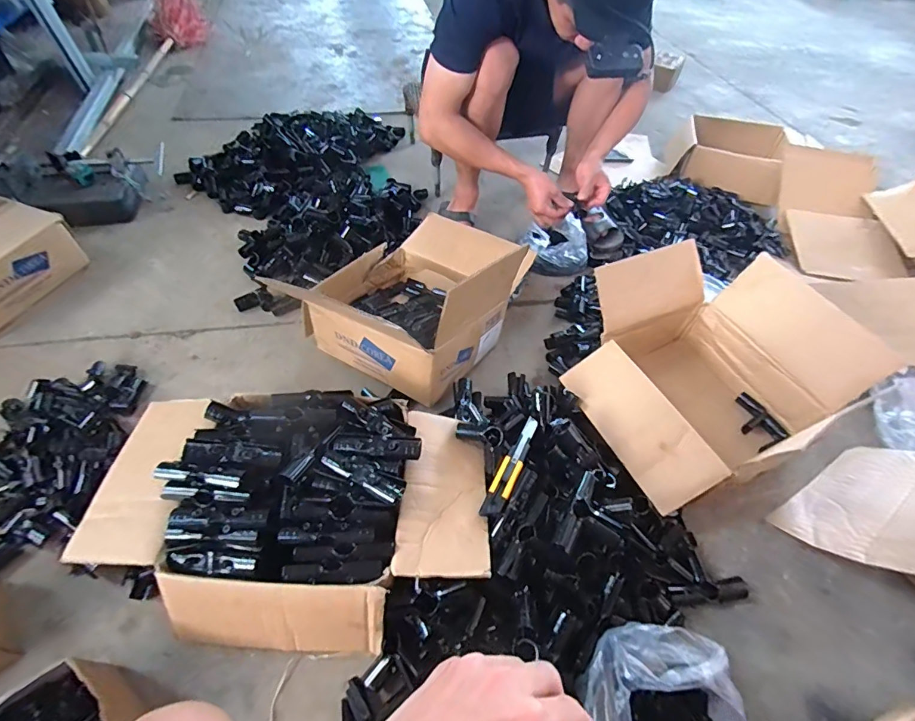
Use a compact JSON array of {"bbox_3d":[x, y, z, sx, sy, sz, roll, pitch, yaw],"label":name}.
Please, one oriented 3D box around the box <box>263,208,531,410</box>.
[{"bbox_3d":[-0.078,-0.156,0.964,0.350,0.253,0.456,33,56,22],"label":"box"}]

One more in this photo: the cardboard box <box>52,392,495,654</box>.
[{"bbox_3d":[-0.239,0.218,0.688,0.546,0.169,0.336,4,50,0],"label":"cardboard box"}]

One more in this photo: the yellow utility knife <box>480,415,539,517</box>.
[{"bbox_3d":[0.090,0.166,0.728,0.032,0.015,0.191,25,53,16],"label":"yellow utility knife"}]

